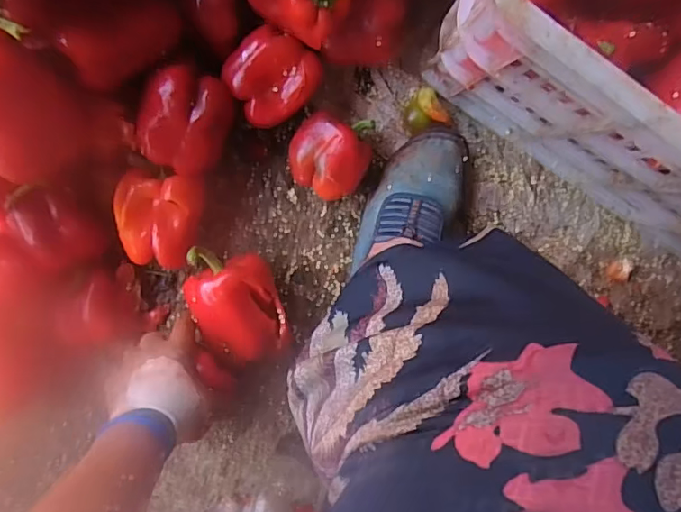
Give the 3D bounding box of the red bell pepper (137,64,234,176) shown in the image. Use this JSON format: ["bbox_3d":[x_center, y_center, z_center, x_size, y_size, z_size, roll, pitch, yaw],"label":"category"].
[{"bbox_3d":[-0.151,-0.131,0.529,0.069,0.067,0.093,19,98,-4],"label":"red bell pepper"}]

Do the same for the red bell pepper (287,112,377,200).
[{"bbox_3d":[-0.008,-0.109,0.569,0.079,0.066,0.089,32,97,-6],"label":"red bell pepper"}]

